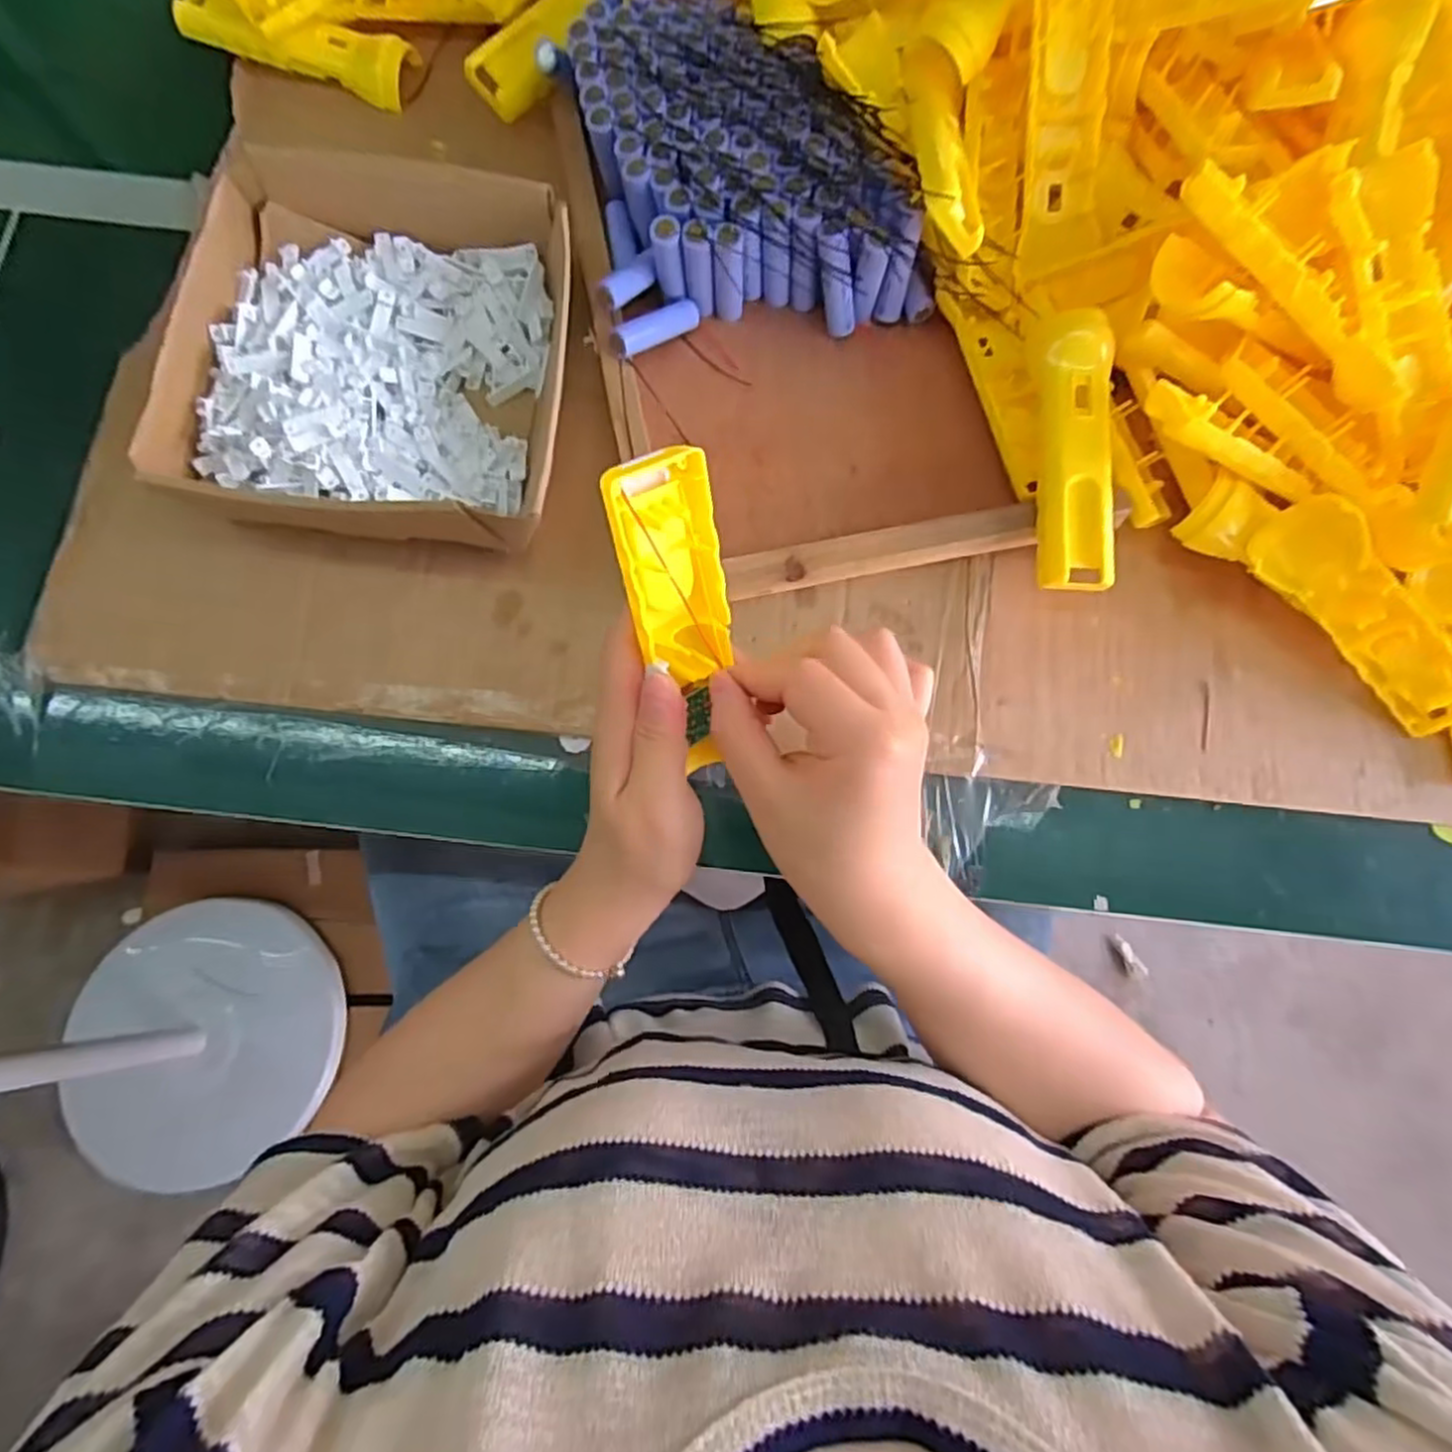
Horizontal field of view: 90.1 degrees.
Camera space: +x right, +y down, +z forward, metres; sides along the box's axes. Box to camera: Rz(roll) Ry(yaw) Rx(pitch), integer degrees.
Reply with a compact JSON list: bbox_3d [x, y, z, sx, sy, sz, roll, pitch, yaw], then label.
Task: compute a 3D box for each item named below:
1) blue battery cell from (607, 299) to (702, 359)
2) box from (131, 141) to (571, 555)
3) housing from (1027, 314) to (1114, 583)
[{"bbox_3d":[-0.047,-0.253,0.461,0.066,0.019,0.022,-37,82,-21],"label":"blue battery cell"},{"bbox_3d":[-0.213,-0.232,0.454,0.232,0.056,0.237,6,80,0],"label":"box"},{"bbox_3d":[0.209,-0.165,0.433,0.041,0.028,0.166,1,78,-1],"label":"housing"}]

